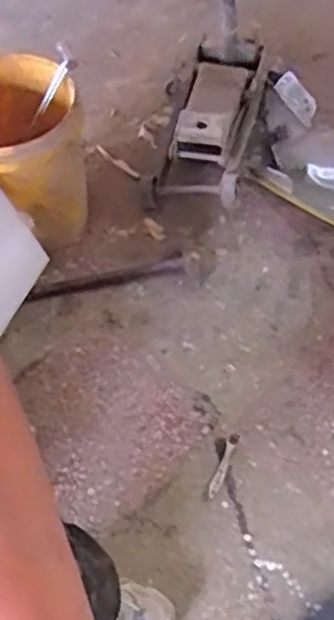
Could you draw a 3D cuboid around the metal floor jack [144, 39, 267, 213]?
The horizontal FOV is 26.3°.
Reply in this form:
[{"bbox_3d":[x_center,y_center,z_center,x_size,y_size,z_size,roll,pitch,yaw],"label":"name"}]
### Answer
[{"bbox_3d":[0.122,-0.531,1.878,0.222,0.185,0.556,11,58,9],"label":"metal floor jack"}]

